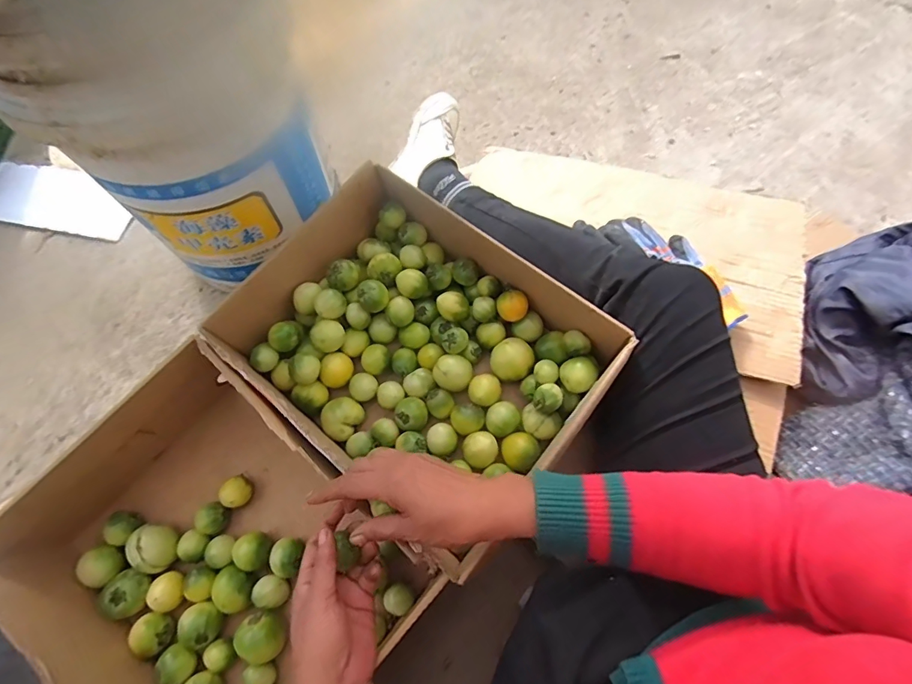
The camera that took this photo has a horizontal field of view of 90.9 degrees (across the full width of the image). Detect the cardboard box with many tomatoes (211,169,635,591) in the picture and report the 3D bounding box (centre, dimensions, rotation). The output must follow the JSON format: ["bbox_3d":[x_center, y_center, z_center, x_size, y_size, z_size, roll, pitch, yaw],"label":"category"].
[{"bbox_3d":[-0.052,0.003,0.484,0.379,0.107,0.262,37,72,17],"label":"cardboard box with many tomatoes"}]

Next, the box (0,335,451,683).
[{"bbox_3d":[-0.229,0.203,0.429,0.311,0.135,0.250,37,72,17],"label":"box"}]

